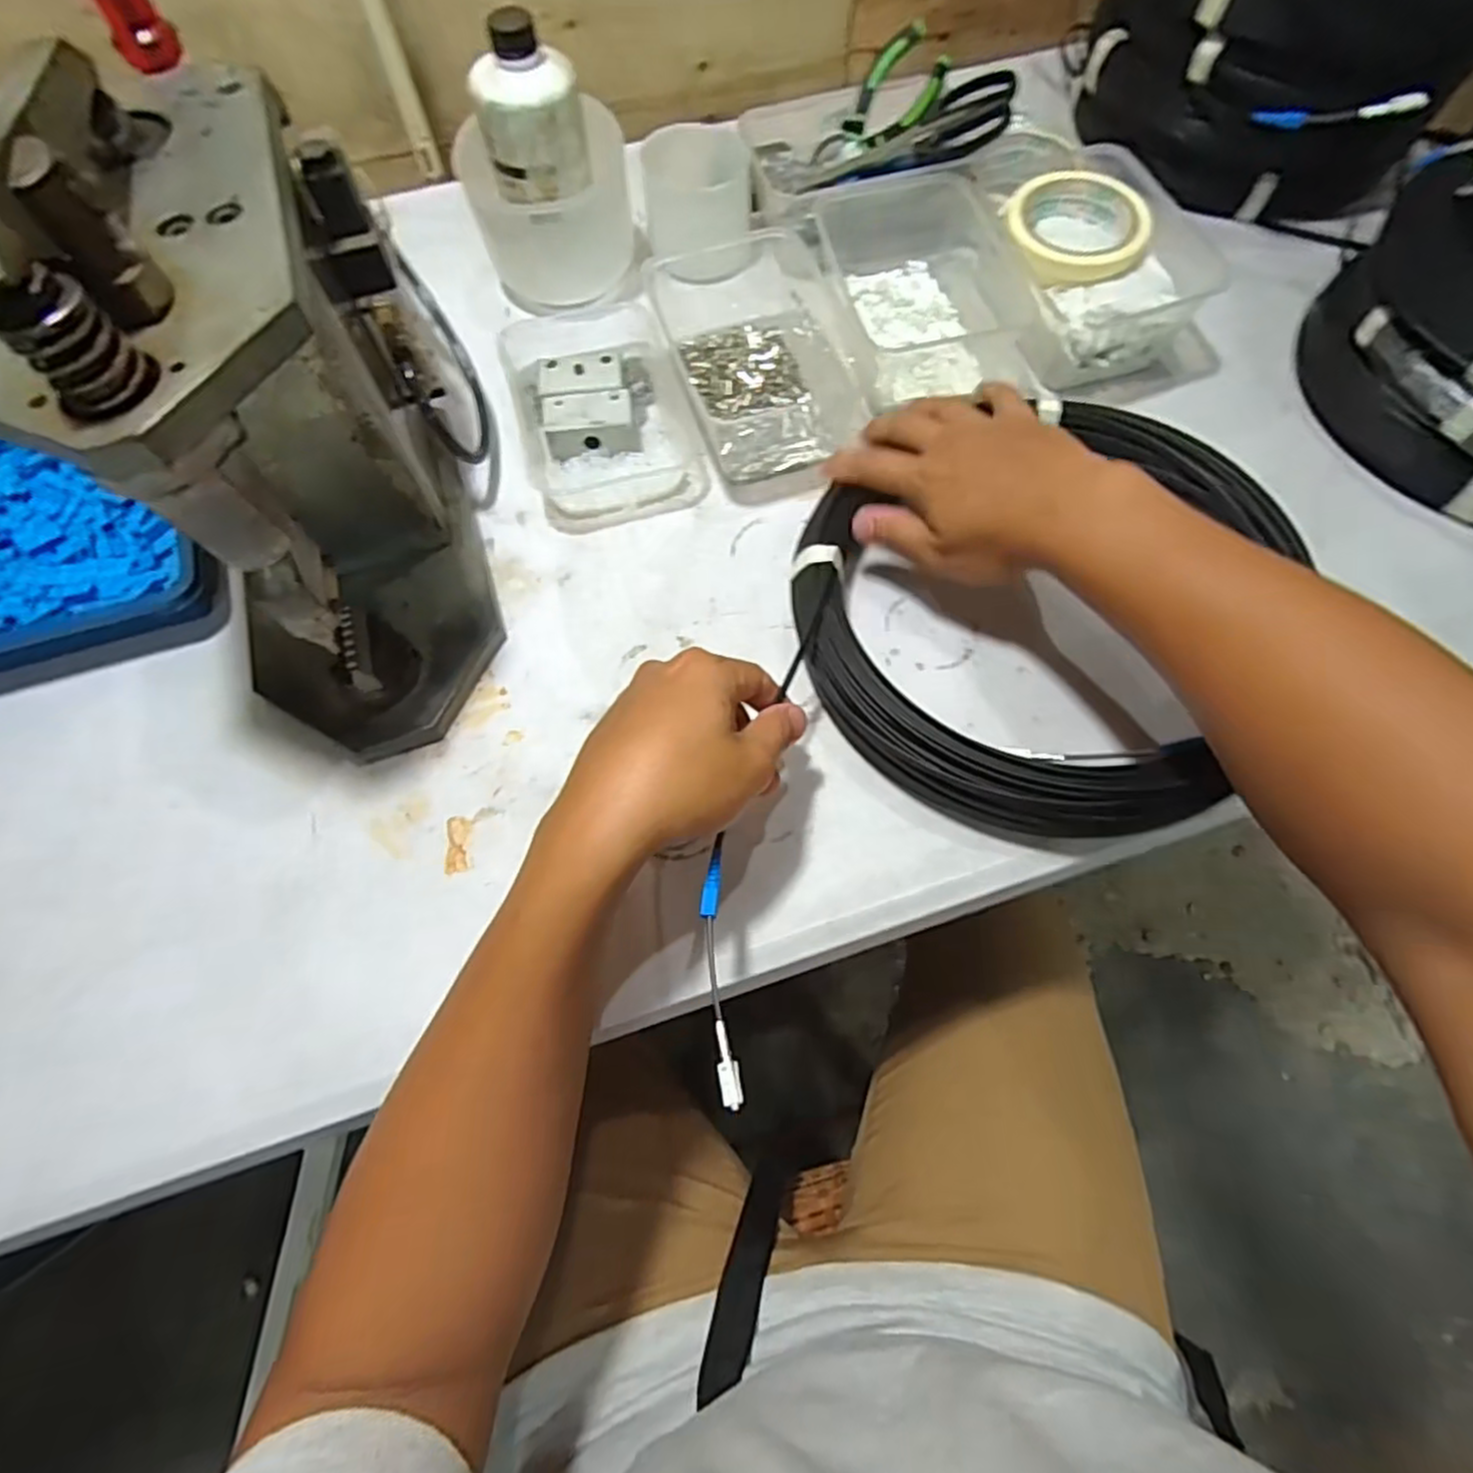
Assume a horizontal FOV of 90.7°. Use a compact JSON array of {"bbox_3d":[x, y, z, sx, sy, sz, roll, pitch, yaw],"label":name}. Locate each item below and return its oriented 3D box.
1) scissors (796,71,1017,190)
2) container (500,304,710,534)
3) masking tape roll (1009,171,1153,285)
[{"bbox_3d":[0.135,-0.462,0.569,0.162,0.023,0.071,2,63,34],"label":"scissors"},{"bbox_3d":[-0.101,-0.249,0.539,0.122,0.039,0.198,-16,66,-6],"label":"container"},{"bbox_3d":[0.248,-0.373,0.526,0.091,0.019,0.095,0,65,1],"label":"masking tape roll"}]

